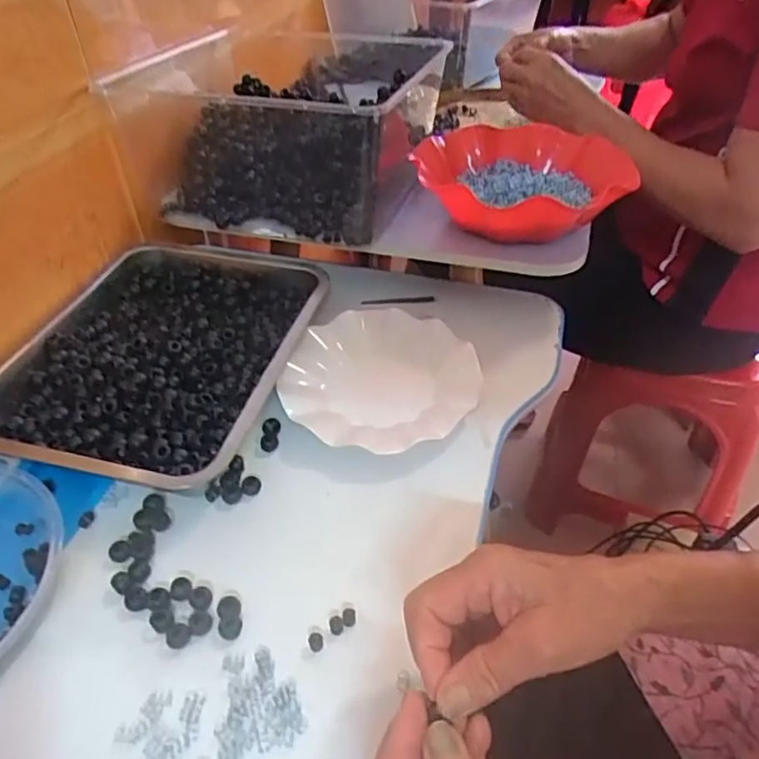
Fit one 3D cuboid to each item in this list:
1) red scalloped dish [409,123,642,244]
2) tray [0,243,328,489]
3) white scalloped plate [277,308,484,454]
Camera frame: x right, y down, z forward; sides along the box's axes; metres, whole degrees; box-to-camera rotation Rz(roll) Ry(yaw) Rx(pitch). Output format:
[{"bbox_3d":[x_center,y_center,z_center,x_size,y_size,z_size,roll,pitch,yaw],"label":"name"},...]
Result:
[{"bbox_3d":[0.147,-0.216,0.662,0.207,0.061,0.225,0,42,0],"label":"red scalloped dish"},{"bbox_3d":[-0.202,-0.025,0.584,0.242,0.049,0.317,10,43,11],"label":"tray"},{"bbox_3d":[0.000,-0.009,0.576,0.176,0.021,0.168,0,42,0],"label":"white scalloped plate"}]

